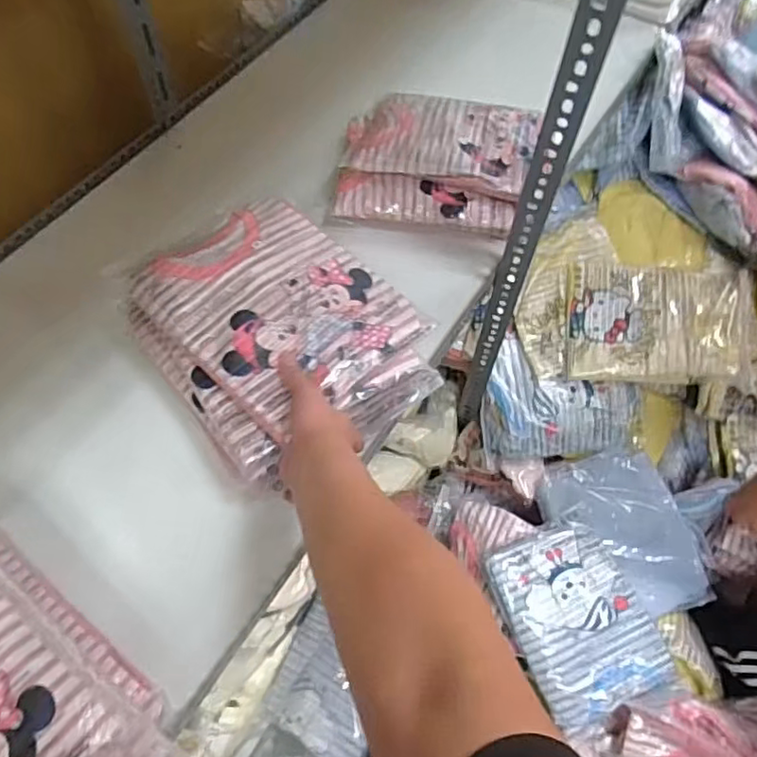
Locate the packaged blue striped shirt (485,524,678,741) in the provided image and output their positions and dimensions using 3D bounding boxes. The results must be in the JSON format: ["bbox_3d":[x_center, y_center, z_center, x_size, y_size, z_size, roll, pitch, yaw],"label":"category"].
[{"bbox_3d":[0.326,0.386,0.966,0.223,0.046,0.289,-18,62,-10],"label":"packaged blue striped shirt"}]

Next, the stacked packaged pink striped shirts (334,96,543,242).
[{"bbox_3d":[0.092,-0.332,0.890,0.288,0.067,0.230,7,61,4],"label":"stacked packaged pink striped shirts"}]

